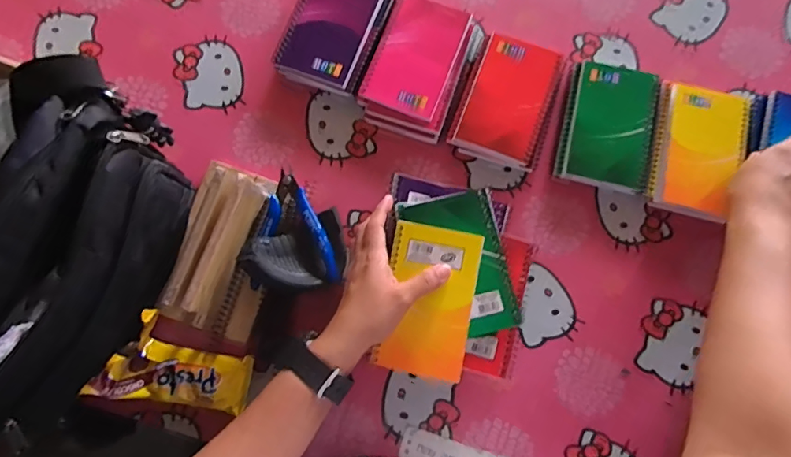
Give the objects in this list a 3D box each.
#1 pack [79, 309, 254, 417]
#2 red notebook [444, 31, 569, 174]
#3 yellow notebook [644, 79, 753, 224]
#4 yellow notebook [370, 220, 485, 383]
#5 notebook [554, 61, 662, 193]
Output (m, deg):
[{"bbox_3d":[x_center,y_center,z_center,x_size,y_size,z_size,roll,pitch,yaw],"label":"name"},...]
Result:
[{"bbox_3d":[-0.197,0.124,0.444,0.125,0.041,0.077,15,77,-16],"label":"pack"},{"bbox_3d":[0.121,-0.135,0.510,0.093,0.019,0.132,22,78,4],"label":"red notebook"},{"bbox_3d":[0.312,-0.079,0.494,0.088,0.014,0.146,15,76,5],"label":"yellow notebook"},{"bbox_3d":[0.030,0.065,0.436,0.079,0.013,0.132,11,78,2],"label":"yellow notebook"},{"bbox_3d":[0.225,-0.108,0.506,0.091,0.019,0.128,14,78,2],"label":"notebook"}]

